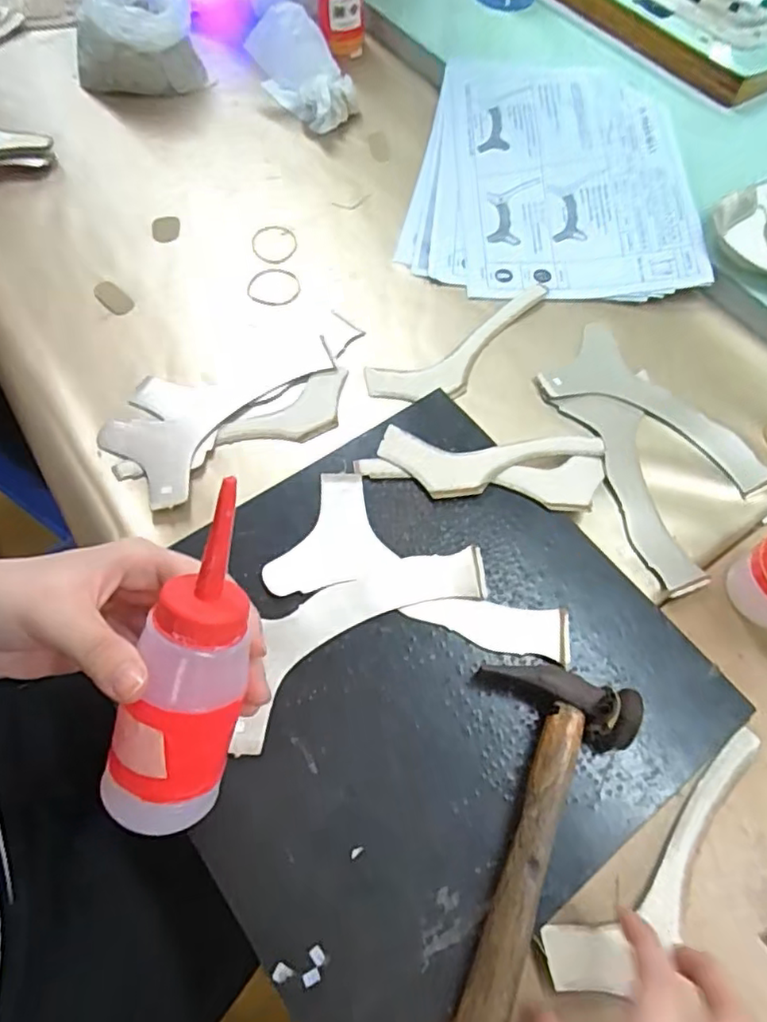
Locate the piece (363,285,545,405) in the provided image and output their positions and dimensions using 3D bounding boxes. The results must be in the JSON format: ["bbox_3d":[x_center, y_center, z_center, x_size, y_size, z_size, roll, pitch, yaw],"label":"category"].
[{"bbox_3d":[0.073,-0.134,0.508,0.183,0.005,0.058,-29,68,-11],"label":"piece"}]

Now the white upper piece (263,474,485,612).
[{"bbox_3d":[-0.002,0.020,0.406,0.134,0.005,0.086,8,65,2],"label":"white upper piece"}]

